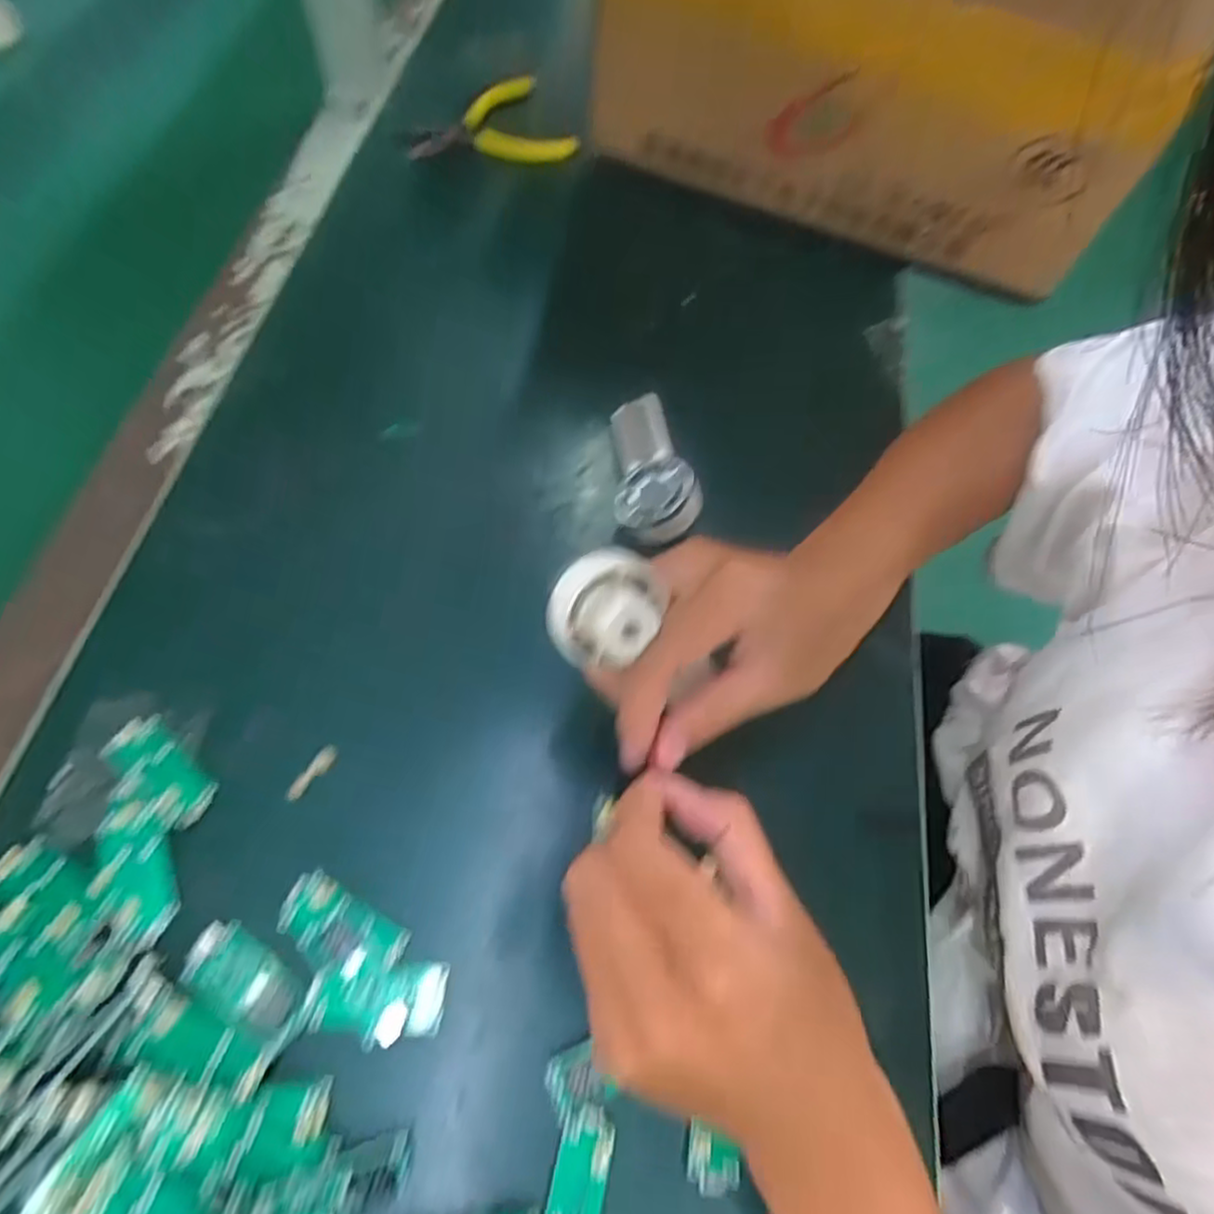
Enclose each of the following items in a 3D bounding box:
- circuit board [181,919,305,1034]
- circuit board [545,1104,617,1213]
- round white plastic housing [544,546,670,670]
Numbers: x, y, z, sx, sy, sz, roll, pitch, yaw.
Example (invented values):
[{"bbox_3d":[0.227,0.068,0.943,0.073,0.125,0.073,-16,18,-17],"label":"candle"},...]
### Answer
[{"bbox_3d":[-0.137,0.139,0.264,0.046,0.004,0.023,28,64,10],"label":"circuit board"},{"bbox_3d":[-0.011,0.209,0.247,0.019,0.008,0.053,14,63,3],"label":"circuit board"},{"bbox_3d":[0.000,-0.002,0.243,0.036,0.021,0.039,2,63,-3],"label":"round white plastic housing"}]

